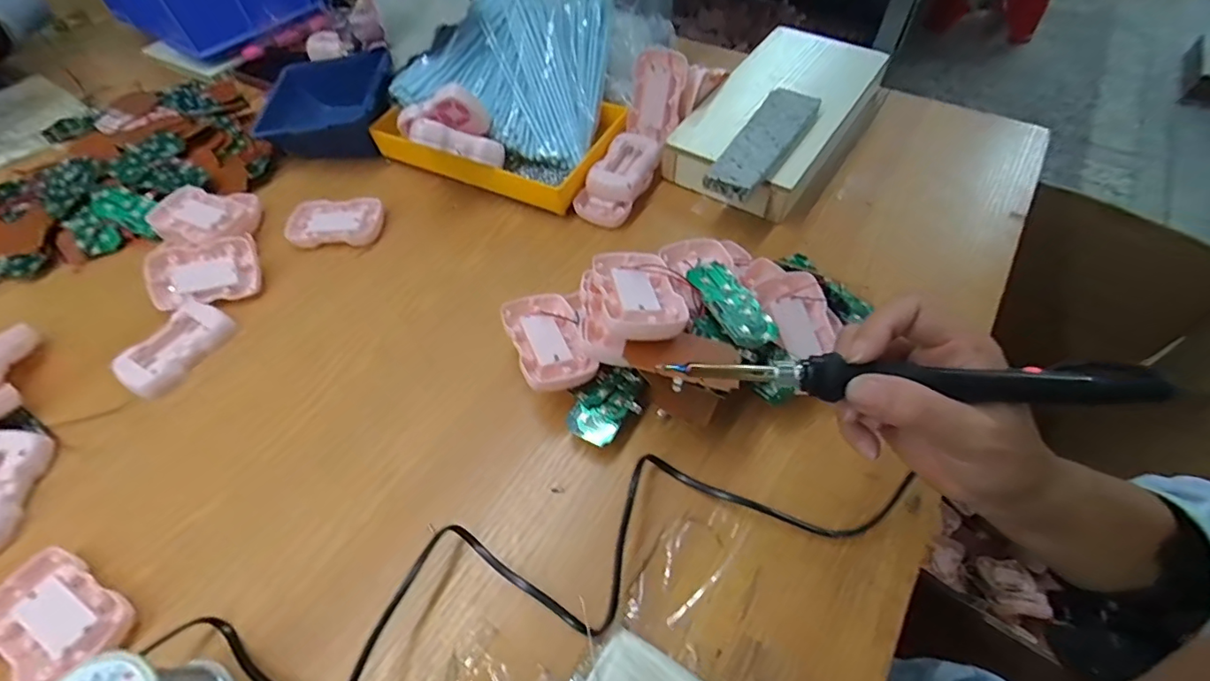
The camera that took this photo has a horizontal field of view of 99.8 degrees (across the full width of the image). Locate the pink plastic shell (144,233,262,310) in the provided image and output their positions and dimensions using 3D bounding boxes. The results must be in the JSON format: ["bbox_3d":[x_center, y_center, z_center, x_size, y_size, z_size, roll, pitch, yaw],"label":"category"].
[{"bbox_3d":[-0.362,-0.061,0.462,0.089,0.019,0.058,-9,83,-10],"label":"pink plastic shell"}]

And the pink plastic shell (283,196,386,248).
[{"bbox_3d":[-0.267,-0.117,0.507,0.087,0.020,0.056,-5,55,-2],"label":"pink plastic shell"}]

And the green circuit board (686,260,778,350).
[{"bbox_3d":[0.089,-0.028,0.358,0.036,0.010,0.073,-28,59,-17],"label":"green circuit board"}]

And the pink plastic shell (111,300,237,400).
[{"bbox_3d":[-0.361,0.006,0.429,0.049,0.021,0.085,23,59,17],"label":"pink plastic shell"}]

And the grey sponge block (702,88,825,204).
[{"bbox_3d":[0.150,-0.187,0.471,0.052,0.017,0.150,28,61,20],"label":"grey sponge block"}]

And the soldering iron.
[{"bbox_3d":[0.134,0.017,0.234,0.204,0.018,0.016,2,55,12],"label":"soldering iron"}]

